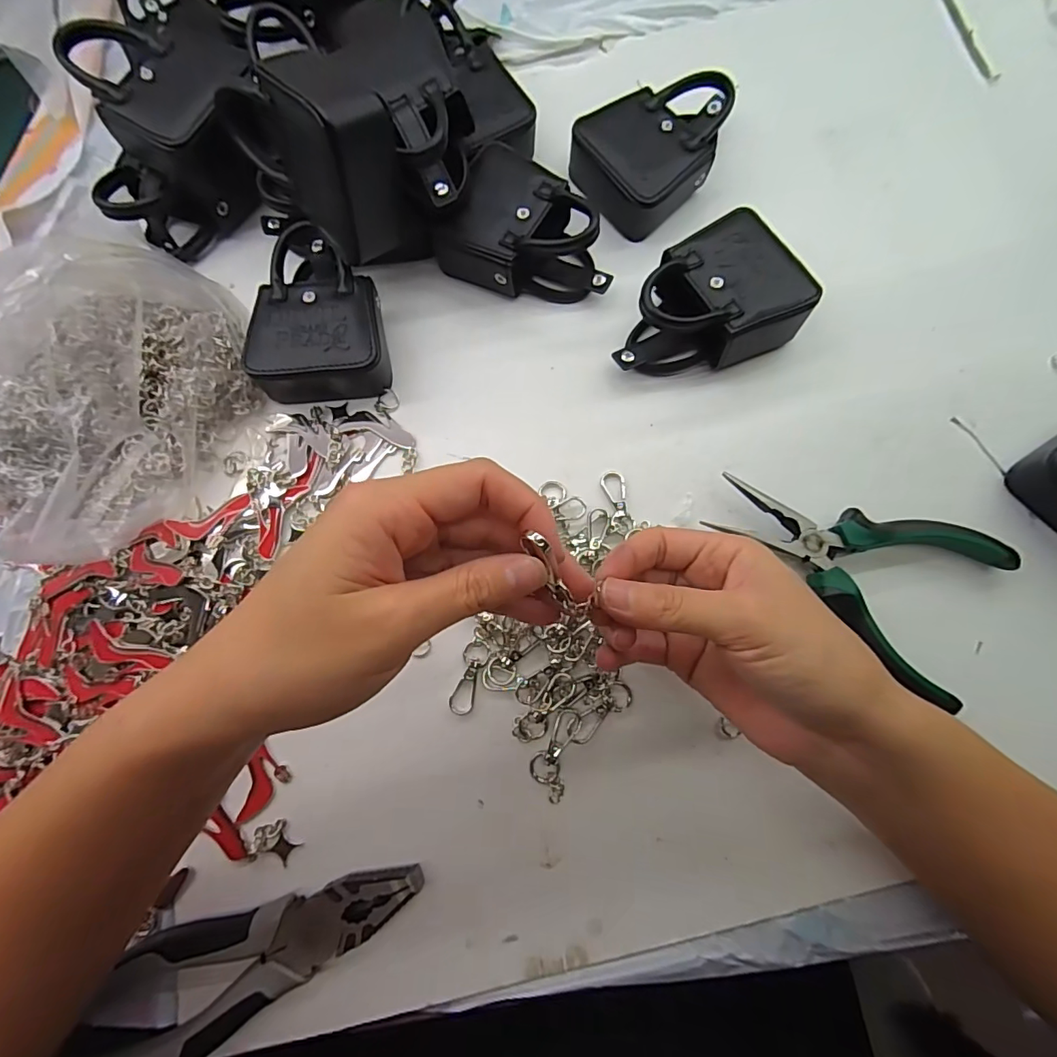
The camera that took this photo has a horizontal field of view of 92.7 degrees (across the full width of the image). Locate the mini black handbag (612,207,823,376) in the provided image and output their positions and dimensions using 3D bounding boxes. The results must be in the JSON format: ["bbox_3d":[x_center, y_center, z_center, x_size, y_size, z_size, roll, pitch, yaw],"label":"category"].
[{"bbox_3d":[0.102,-0.131,0.298,0.106,0.039,0.075,-25,78,-4],"label":"mini black handbag"}]

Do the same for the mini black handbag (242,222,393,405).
[{"bbox_3d":[-0.125,-0.135,0.306,0.073,0.034,0.110,-4,78,1],"label":"mini black handbag"}]

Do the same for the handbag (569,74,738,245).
[{"bbox_3d":[0.087,-0.245,0.327,0.098,0.035,0.075,-34,79,-5],"label":"handbag"}]

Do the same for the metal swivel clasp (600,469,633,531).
[{"bbox_3d":[0.052,-0.017,0.292,0.013,0.005,0.036,-14,78,-1],"label":"metal swivel clasp"}]

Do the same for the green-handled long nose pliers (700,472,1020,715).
[{"bbox_3d":[0.174,0.017,0.273,0.148,0.024,0.089,33,81,8],"label":"green-handled long nose pliers"}]

